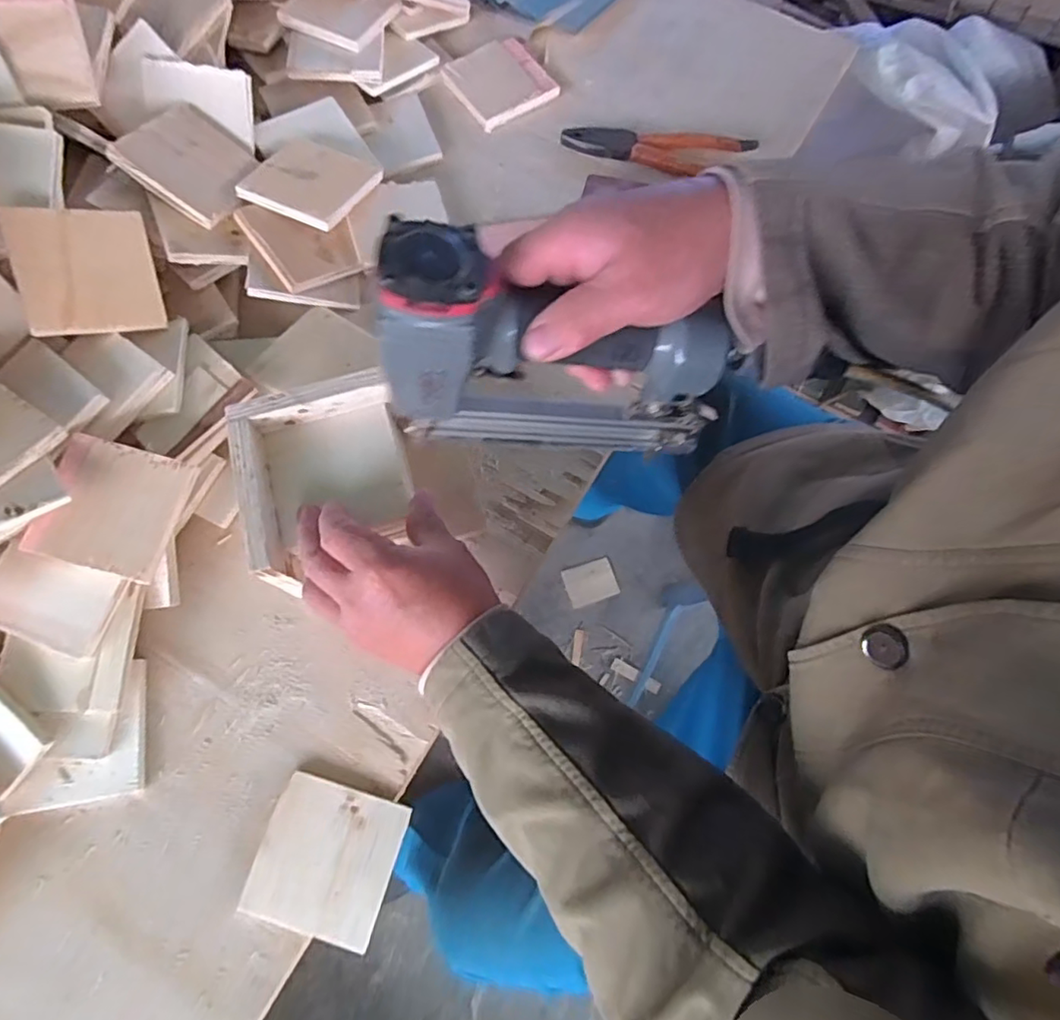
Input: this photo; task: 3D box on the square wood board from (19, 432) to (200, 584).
[{"bbox_3d":[-0.311,-0.003,0.440,0.092,0.008,0.092,16,78,-4],"label":"square wood board"}]

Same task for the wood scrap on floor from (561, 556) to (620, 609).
[{"bbox_3d":[0.115,0.137,1.134,0.097,0.005,0.076,-16,71,-5],"label":"wood scrap on floor"}]

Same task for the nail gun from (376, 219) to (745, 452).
[{"bbox_3d":[0.023,-0.088,0.358,0.203,0.168,0.056,0,72,0],"label":"nail gun"}]

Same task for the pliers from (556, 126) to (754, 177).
[{"bbox_3d":[0.130,-0.370,0.611,0.193,0.018,0.045,9,72,3],"label":"pliers"}]

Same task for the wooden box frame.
[{"bbox_3d":[-0.146,-0.025,0.424,0.113,0.036,0.131,-16,73,-5],"label":"wooden box frame"}]

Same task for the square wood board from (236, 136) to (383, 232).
[{"bbox_3d":[-0.202,-0.306,0.547,0.101,0.013,0.100,29,63,5],"label":"square wood board"}]

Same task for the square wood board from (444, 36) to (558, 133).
[{"bbox_3d":[-0.031,-0.464,0.642,0.093,0.014,0.100,-33,75,-10],"label":"square wood board"}]

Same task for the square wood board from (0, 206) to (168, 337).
[{"bbox_3d":[-0.356,-0.192,0.478,0.092,0.006,0.093,-14,104,-27],"label":"square wood board"}]

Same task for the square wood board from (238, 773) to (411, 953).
[{"bbox_3d":[-0.142,0.243,0.412,0.091,0.013,0.093,15,73,5],"label":"square wood board"}]

